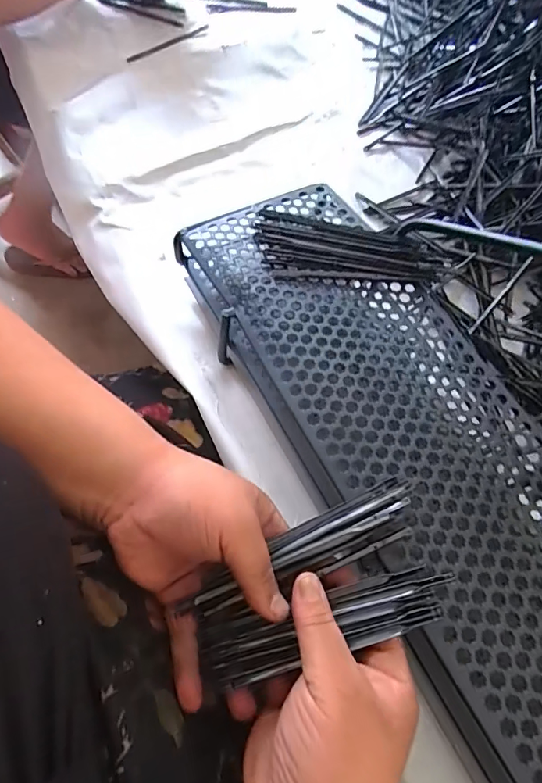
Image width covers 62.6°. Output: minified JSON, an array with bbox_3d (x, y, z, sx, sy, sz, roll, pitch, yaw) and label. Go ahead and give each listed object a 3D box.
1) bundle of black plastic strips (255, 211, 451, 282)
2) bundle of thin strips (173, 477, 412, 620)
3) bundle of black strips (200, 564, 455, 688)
[{"bbox_3d":[0.061,-0.111,0.351,0.151,0.015,0.066,14,67,3],"label":"bundle of black plastic strips"},{"bbox_3d":[0.020,0.097,0.262,0.146,0.011,0.032,-27,69,-3],"label":"bundle of thin strips"},{"bbox_3d":[0.030,0.130,0.248,0.140,0.014,0.030,-19,67,2],"label":"bundle of black strips"}]

